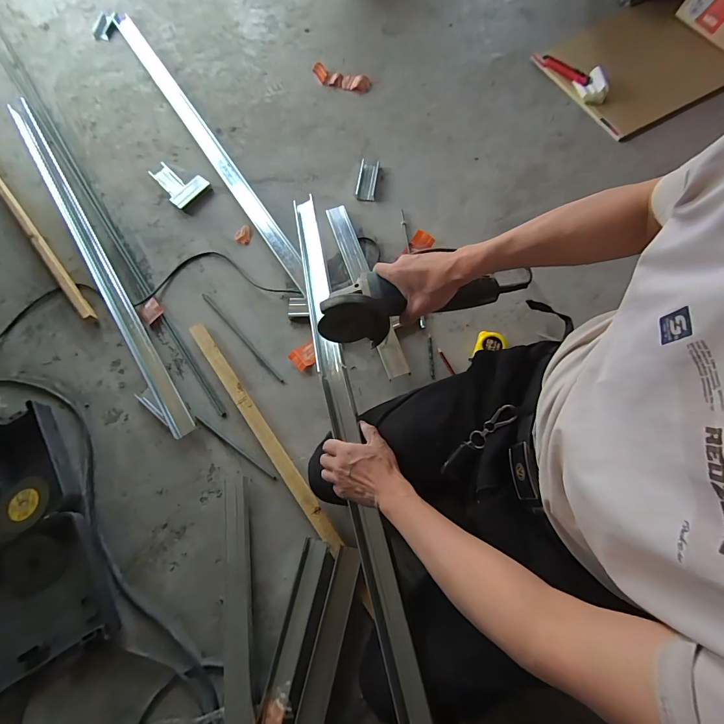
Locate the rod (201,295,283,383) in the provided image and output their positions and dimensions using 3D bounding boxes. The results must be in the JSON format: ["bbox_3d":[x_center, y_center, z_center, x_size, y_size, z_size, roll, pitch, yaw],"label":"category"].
[{"bbox_3d":[-0.290,-0.057,0.889,0.013,0.011,0.313,-42,77,-11],"label":"rod"}]

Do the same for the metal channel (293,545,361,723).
[{"bbox_3d":[-0.080,0.571,0.628,0.049,0.030,0.473,14,74,5],"label":"metal channel"}]

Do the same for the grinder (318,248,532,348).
[{"bbox_3d":[0.095,-0.104,0.565,0.324,0.096,0.089,-11,73,-12],"label":"grinder"}]

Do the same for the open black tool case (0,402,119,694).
[{"bbox_3d":[-0.725,0.369,0.731,0.332,0.065,0.486,-28,75,-7],"label":"open black tool case"}]

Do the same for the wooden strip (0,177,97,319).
[{"bbox_3d":[-0.977,-0.460,1.017,0.034,0.032,0.977,-39,76,-10],"label":"wooden strip"}]

